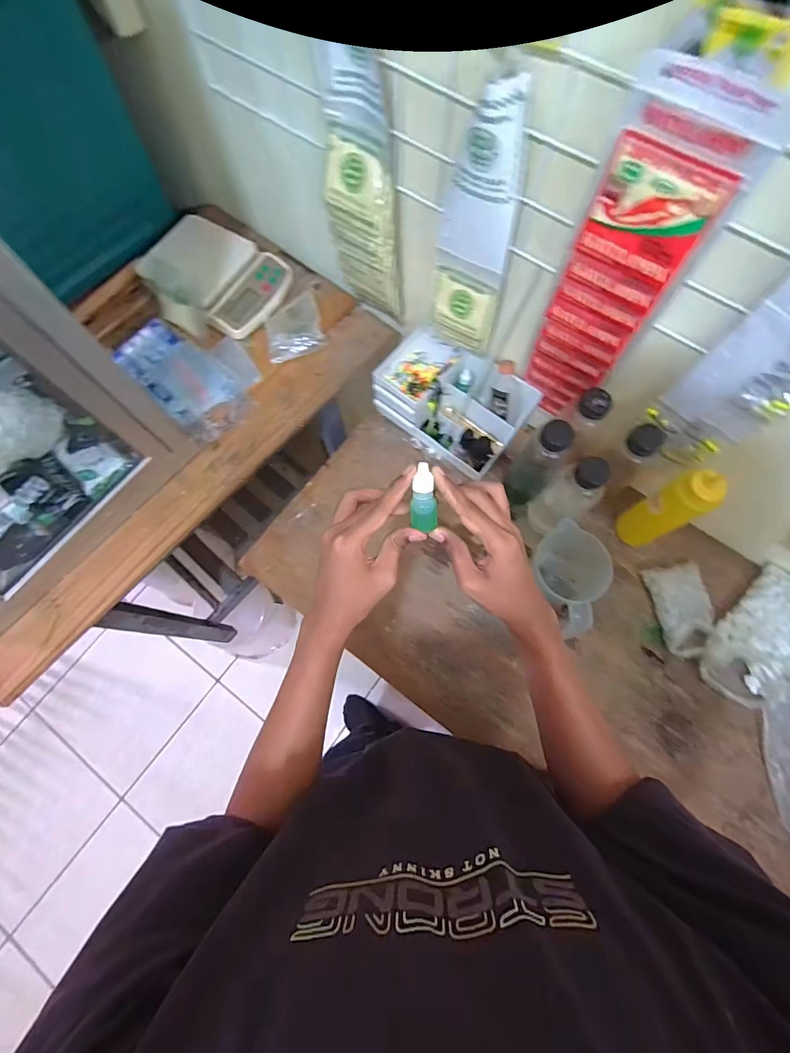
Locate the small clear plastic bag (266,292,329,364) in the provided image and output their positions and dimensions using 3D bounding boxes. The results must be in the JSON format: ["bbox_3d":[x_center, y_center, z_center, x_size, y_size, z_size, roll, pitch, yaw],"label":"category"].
[{"bbox_3d":[-0.163,-0.327,0.704,0.086,0.036,0.107,-7,72,-2],"label":"small clear plastic bag"}]

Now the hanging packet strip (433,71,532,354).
[{"bbox_3d":[0.094,-0.330,0.510,0.089,0.294,0.045,13,73,4],"label":"hanging packet strip"}]

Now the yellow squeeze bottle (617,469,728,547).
[{"bbox_3d":[0.382,-0.021,0.613,0.045,0.174,0.057,-28,74,-9],"label":"yellow squeeze bottle"}]

